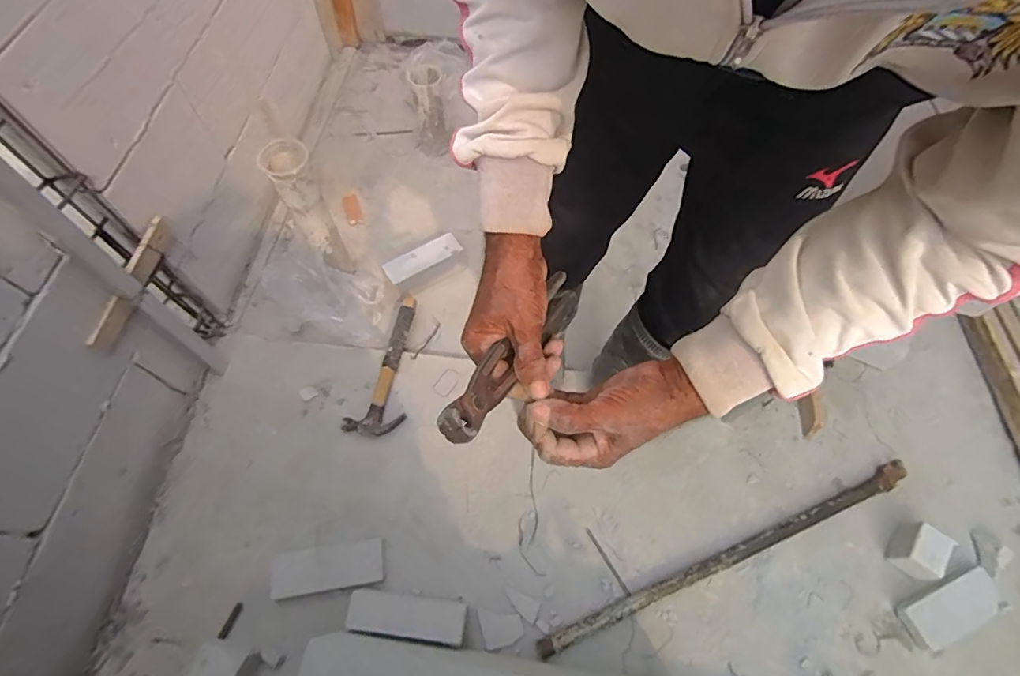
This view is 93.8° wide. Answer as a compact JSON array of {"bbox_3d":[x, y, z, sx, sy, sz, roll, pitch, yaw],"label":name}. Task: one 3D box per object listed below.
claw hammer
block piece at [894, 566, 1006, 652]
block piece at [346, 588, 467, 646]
[{"bbox_3d":[-0.255,0.062,1.086,0.115,0.029,0.342,18,63,7],"label":"claw hammer"},{"bbox_3d":[0.840,0.508,0.903,0.205,0.034,0.086,-21,65,-12],"label":"block piece"},{"bbox_3d":[-0.184,0.498,0.861,0.215,0.053,0.066,8,62,2],"label":"block piece"}]

